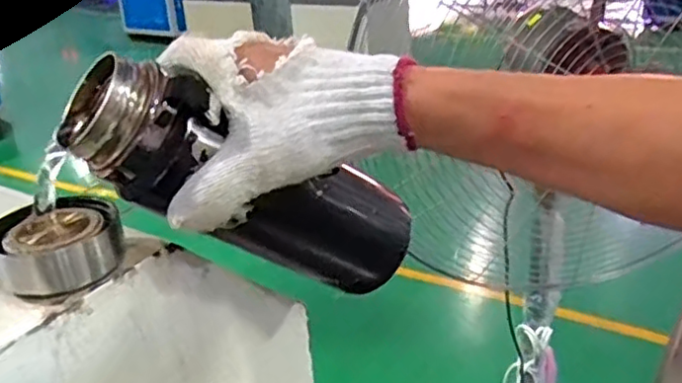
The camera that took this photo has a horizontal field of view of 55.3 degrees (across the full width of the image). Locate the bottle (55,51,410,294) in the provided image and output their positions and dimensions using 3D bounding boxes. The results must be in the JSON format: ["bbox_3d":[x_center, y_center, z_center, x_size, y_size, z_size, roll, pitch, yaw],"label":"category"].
[{"bbox_3d":[-0.053,-0.004,0.412,0.229,0.075,0.067,28,4,-37],"label":"bottle"}]

